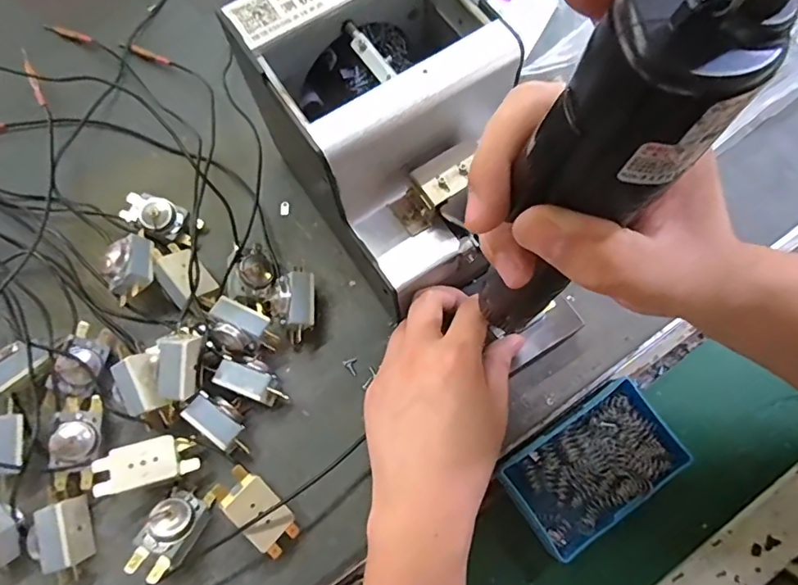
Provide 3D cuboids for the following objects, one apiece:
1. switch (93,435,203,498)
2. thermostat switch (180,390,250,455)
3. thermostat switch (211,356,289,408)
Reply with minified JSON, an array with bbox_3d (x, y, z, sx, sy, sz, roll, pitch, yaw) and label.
[{"bbox_3d":[-0.162,0.110,0.330,0.058,0.025,0.028,-15,70,-3],"label":"switch"},{"bbox_3d":[-0.117,0.087,0.344,0.043,0.031,0.024,37,76,12],"label":"thermostat switch"},{"bbox_3d":[-0.097,0.061,0.355,0.049,0.027,0.025,22,73,8],"label":"thermostat switch"}]

